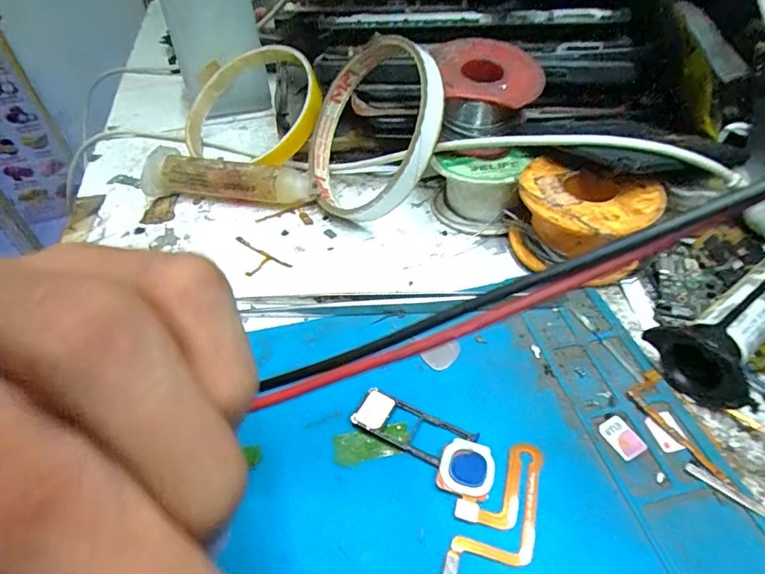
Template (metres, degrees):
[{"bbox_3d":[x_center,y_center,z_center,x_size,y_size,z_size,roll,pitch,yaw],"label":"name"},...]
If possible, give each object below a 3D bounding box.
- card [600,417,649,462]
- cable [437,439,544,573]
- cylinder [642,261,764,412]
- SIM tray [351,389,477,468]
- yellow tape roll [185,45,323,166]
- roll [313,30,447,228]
[{"bbox_3d":[0.074,0.046,0.151,0.009,0.004,0.013,-22,50,-16],"label":"card"},{"bbox_3d":[0.031,0.061,0.138,0.030,0.004,0.036,0,45,5],"label":"cable"},{"bbox_3d":[0.122,0.010,0.168,0.071,0.021,0.031,-33,52,-26],"label":"cylinder"},{"bbox_3d":[0.009,0.044,0.156,0.037,0.004,0.015,21,50,24],"label":"SIM tray"},{"bbox_3d":[-0.071,-0.102,0.277,0.085,0.019,0.077,16,75,26],"label":"yellow tape roll"},{"bbox_3d":[-0.005,-0.071,0.228,0.018,0.084,0.082,9,41,-39],"label":"roll"}]

